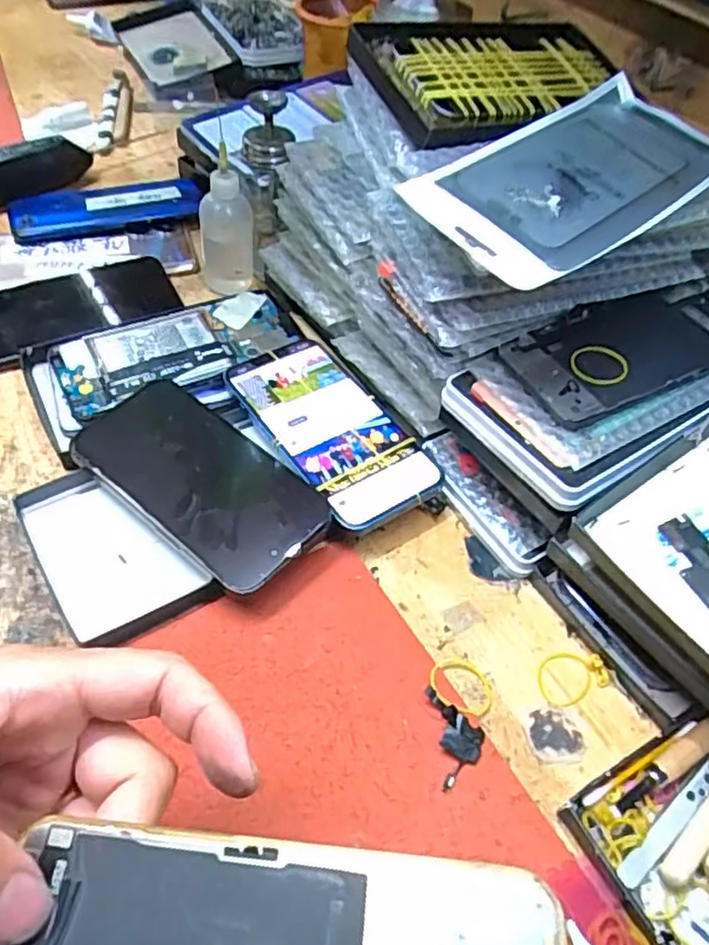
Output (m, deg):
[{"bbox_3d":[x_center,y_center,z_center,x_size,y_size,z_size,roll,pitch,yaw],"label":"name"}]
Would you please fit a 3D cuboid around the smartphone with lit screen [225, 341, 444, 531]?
[{"bbox_3d":[-0.015,-0.028,0.394,0.068,0.006,0.142,-30,61,-22],"label":"smartphone with lit screen"}]

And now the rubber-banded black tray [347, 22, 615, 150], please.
[{"bbox_3d":[0.089,-0.235,0.397,0.155,0.018,0.096,-19,70,-21],"label":"rubber-banded black tray"}]

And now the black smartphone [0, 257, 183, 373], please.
[{"bbox_3d":[-0.199,-0.119,0.468,0.145,0.005,0.081,-26,58,-24],"label":"black smartphone"}]

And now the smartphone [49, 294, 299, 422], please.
[{"bbox_3d":[-0.118,-0.085,0.442,0.153,0.007,0.066,-22,57,-22],"label":"smartphone"}]

